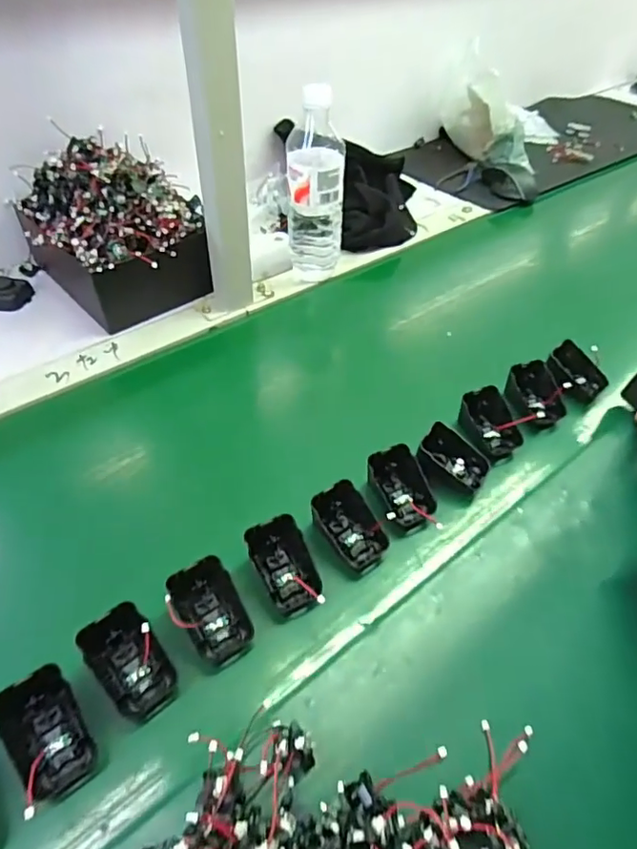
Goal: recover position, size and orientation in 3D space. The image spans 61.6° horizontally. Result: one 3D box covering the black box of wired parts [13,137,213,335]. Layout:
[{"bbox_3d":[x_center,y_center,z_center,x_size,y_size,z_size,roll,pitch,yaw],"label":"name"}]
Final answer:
[{"bbox_3d":[-0.261,-0.248,0.680,0.179,0.148,0.237,-33,56,-28],"label":"black box of wired parts"}]

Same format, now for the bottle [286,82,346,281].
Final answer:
[{"bbox_3d":[-0.004,-0.289,0.665,0.069,0.220,0.055,0,47,-3],"label":"bottle"}]

